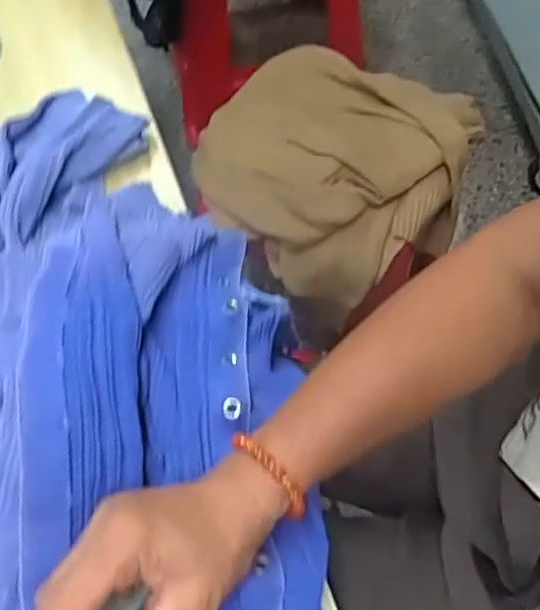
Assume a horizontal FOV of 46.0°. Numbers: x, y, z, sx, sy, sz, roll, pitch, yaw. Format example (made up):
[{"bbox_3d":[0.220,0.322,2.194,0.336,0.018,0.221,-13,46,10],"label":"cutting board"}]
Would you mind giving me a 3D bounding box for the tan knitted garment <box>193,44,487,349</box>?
[{"bbox_3d":[0.083,-0.177,0.853,0.341,0.184,0.315,-37,69,-14],"label":"tan knitted garment"}]

